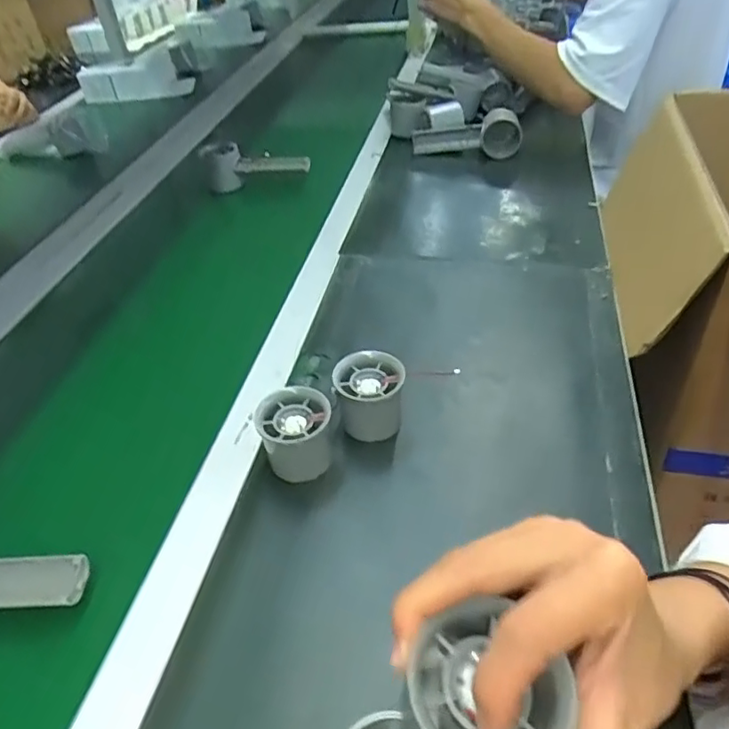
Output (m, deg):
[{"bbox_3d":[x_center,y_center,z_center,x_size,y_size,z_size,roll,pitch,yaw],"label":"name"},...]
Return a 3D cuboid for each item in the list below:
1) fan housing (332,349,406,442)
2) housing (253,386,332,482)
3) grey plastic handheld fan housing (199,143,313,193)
[{"bbox_3d":[0.005,0.027,0.490,0.054,0.058,0.047,-2,42,5],"label":"fan housing"},{"bbox_3d":[-0.051,0.057,0.464,0.054,0.061,0.048,-16,42,-10],"label":"housing"},{"bbox_3d":[-0.156,-0.294,0.874,0.148,0.064,0.031,-8,41,-1],"label":"grey plastic handheld fan housing"}]

